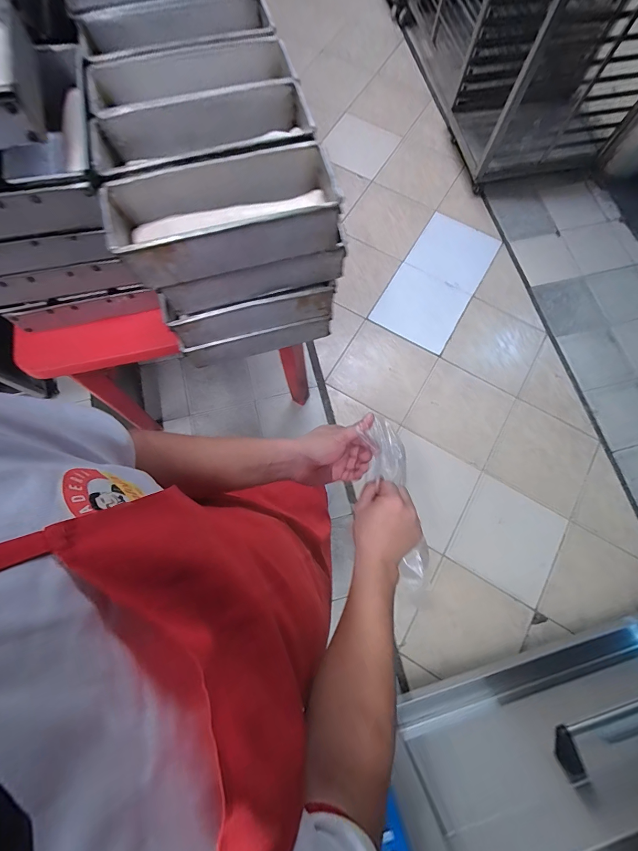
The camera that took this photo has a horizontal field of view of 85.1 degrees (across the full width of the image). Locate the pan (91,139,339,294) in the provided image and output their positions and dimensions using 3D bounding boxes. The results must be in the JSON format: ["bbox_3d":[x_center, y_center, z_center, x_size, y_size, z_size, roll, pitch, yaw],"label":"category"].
[{"bbox_3d":[-0.149,-0.337,0.570,0.346,0.104,0.137,-16,75,-6],"label":"pan"}]

